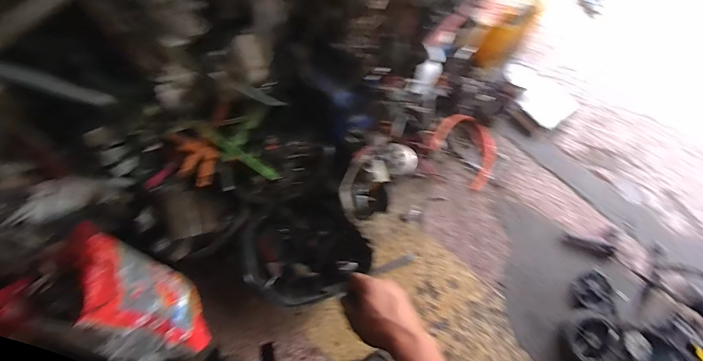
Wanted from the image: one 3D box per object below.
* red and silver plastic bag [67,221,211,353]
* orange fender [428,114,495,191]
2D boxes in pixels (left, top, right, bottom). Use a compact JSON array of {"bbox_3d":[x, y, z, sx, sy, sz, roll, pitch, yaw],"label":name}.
[{"bbox_3d":[-0.543,0.323,1.069,0.135,0.529,0.191,-41,53,-15],"label":"red and silver plastic bag"},{"bbox_3d":[0.466,-0.128,1.581,0.238,0.070,0.297,-36,77,-13],"label":"orange fender"}]

